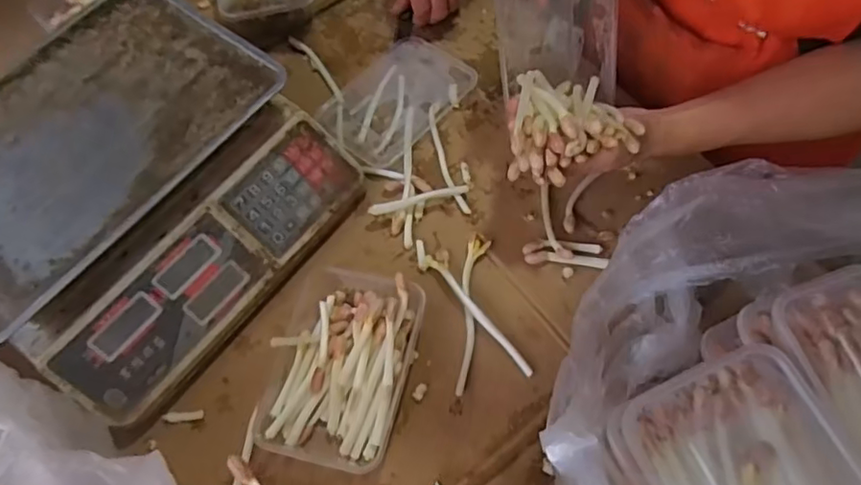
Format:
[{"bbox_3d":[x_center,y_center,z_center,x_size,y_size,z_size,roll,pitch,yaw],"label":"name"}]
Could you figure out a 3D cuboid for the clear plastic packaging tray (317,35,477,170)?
[{"bbox_3d":[-0.037,-0.153,0.648,0.105,0.011,0.154,39,73,19],"label":"clear plastic packaging tray"}]

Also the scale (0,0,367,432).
[{"bbox_3d":[-0.282,-0.050,0.570,0.306,0.111,0.327,36,72,18],"label":"scale"}]

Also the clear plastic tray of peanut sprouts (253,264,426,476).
[{"bbox_3d":[-0.079,0.104,0.537,0.121,0.042,0.169,11,66,9],"label":"clear plastic tray of peanut sprouts"}]

